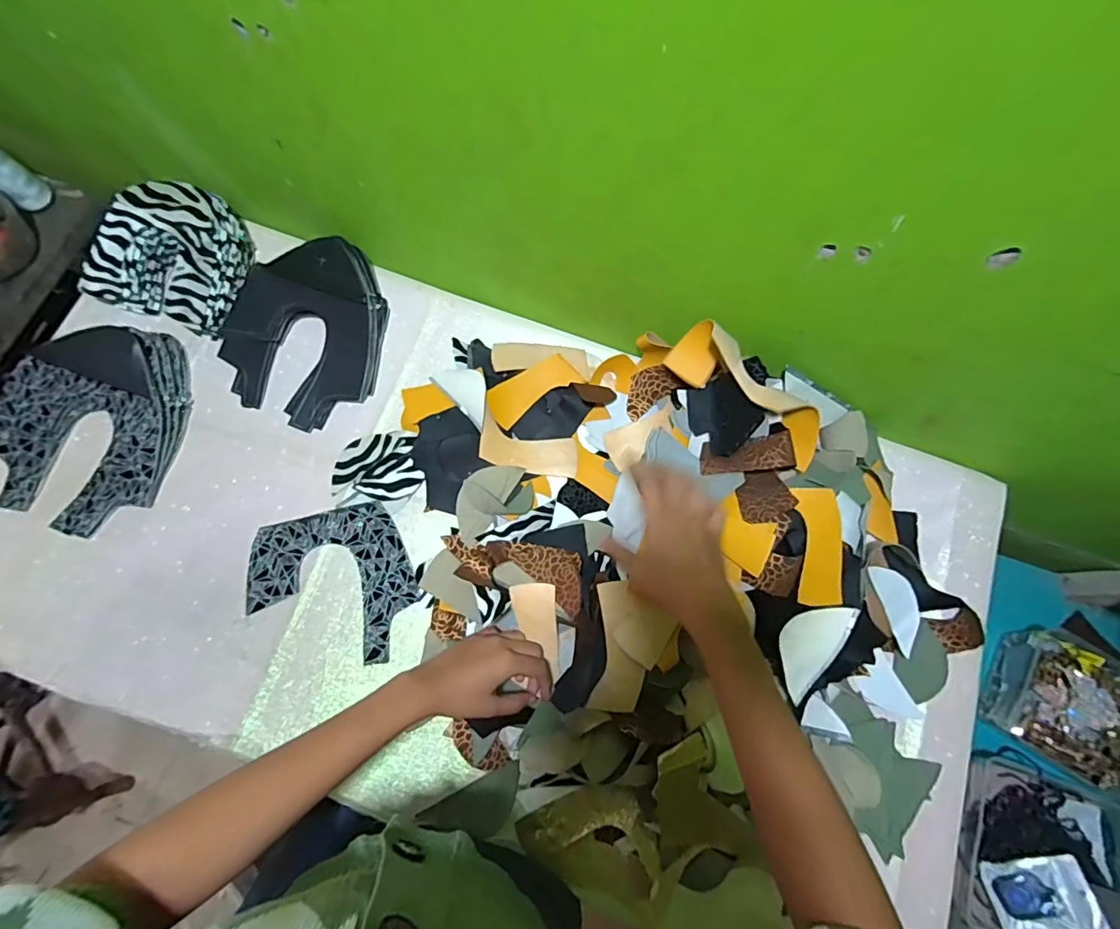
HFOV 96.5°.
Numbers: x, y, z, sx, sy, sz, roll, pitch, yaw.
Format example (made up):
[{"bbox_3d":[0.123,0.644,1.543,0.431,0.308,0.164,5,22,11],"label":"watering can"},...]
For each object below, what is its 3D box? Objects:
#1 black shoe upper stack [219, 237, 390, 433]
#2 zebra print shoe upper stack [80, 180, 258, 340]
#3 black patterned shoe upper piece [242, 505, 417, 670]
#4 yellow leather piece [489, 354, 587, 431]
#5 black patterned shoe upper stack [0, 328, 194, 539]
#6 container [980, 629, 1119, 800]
[{"bbox_3d":[-0.319,-0.171,0.631,0.187,0.059,0.227,16,75,3],"label":"black shoe upper stack"},{"bbox_3d":[-0.487,-0.264,0.635,0.167,0.085,0.164,15,75,3],"label":"zebra print shoe upper stack"},{"bbox_3d":[-0.264,0.127,0.585,0.193,0.006,0.166,10,75,1],"label":"black patterned shoe upper piece"},{"bbox_3d":[-0.032,-0.094,0.623,0.118,0.007,0.050,-32,95,-6],"label":"yellow leather piece"},{"bbox_3d":[-0.557,-0.049,0.588,0.187,0.066,0.249,9,75,1],"label":"black patterned shoe upper stack"},{"bbox_3d":[0.674,0.317,0.663,0.162,0.070,0.168,30,76,5],"label":"container"}]

